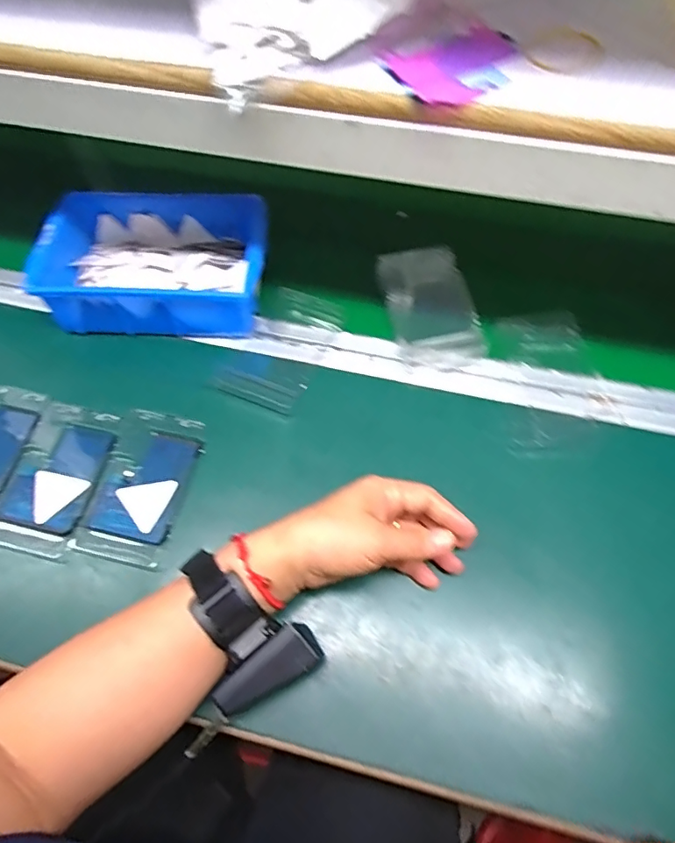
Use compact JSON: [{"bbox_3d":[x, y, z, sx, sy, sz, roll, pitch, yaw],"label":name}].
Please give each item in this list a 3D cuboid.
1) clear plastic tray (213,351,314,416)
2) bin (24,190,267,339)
[{"bbox_3d":[-0.068,-0.037,0.476,0.084,0.010,0.048,20,64,11],"label":"clear plastic tray"},{"bbox_3d":[-0.169,-0.154,0.509,0.202,0.068,0.142,3,62,2],"label":"bin"}]

